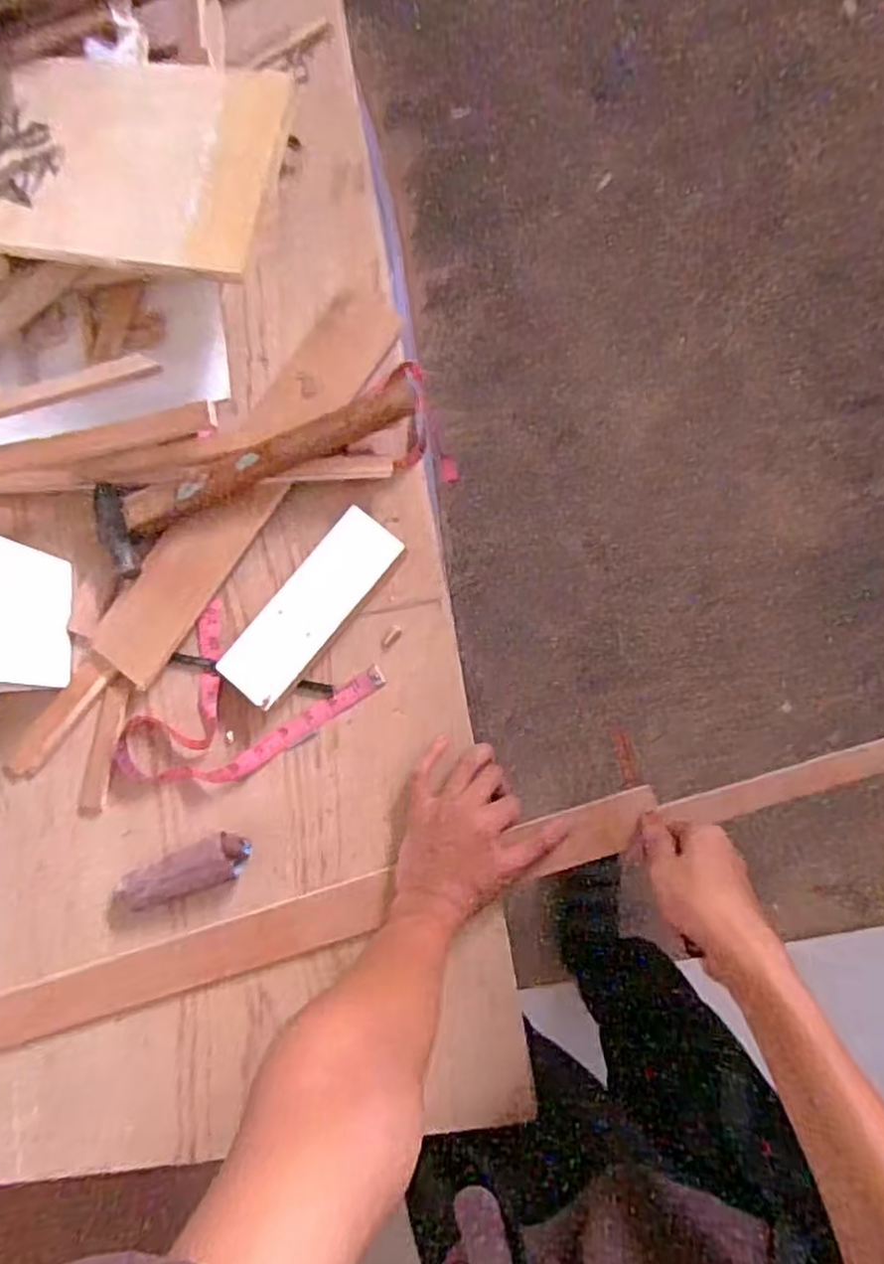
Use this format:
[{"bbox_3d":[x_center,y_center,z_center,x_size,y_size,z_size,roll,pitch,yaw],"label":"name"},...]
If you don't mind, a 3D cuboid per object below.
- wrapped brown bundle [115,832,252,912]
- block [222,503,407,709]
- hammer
[{"bbox_3d":[-0.228,0.214,0.641,0.127,0.029,0.039,-24,81,6],"label":"wrapped brown bundle"},{"bbox_3d":[-0.118,-0.022,0.653,0.066,0.023,0.190,40,91,10],"label":"block"},{"bbox_3d":[-0.174,-0.161,0.660,0.322,0.046,0.083,-27,81,5],"label":"hammer"}]

